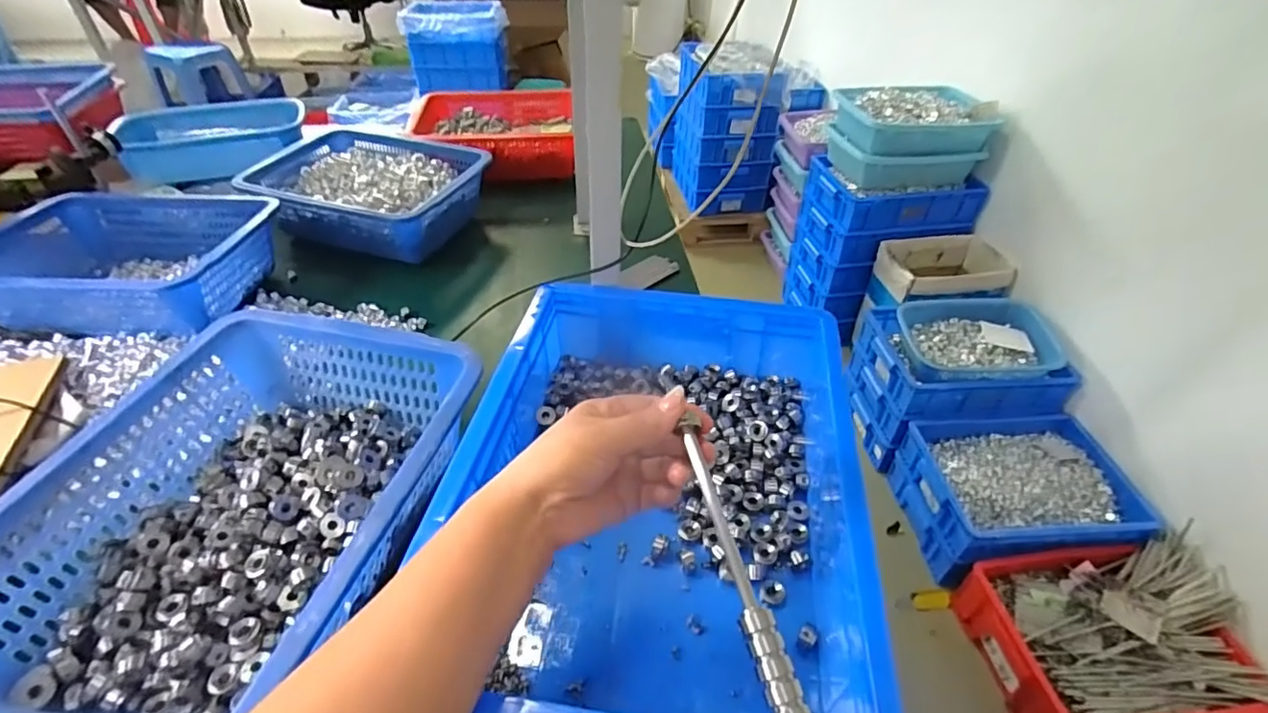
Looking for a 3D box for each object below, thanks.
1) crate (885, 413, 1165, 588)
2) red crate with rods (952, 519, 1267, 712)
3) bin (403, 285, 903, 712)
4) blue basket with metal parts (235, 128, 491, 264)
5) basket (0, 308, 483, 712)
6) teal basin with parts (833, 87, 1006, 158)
[{"bbox_3d":[0.881,0.320,1.333,0.460,0.179,0.340,-3,42,-6],"label":"crate"},{"bbox_3d":[0.923,0.526,1.090,0.471,0.160,0.340,-2,42,-5],"label":"red crate with rods"},{"bbox_3d":[0.020,0.099,0.485,0.302,0.109,0.407,7,42,6],"label":"bin"},{"bbox_3d":[-0.403,-0.252,0.883,0.321,0.086,0.235,13,43,12],"label":"blue basket with metal parts"},{"bbox_3d":[-0.299,0.122,0.446,0.277,0.095,0.362,11,43,9],"label":"basket"},{"bbox_3d":[0.792,-0.675,1.617,0.393,0.106,0.316,-9,43,-12],"label":"teal basin with parts"}]

